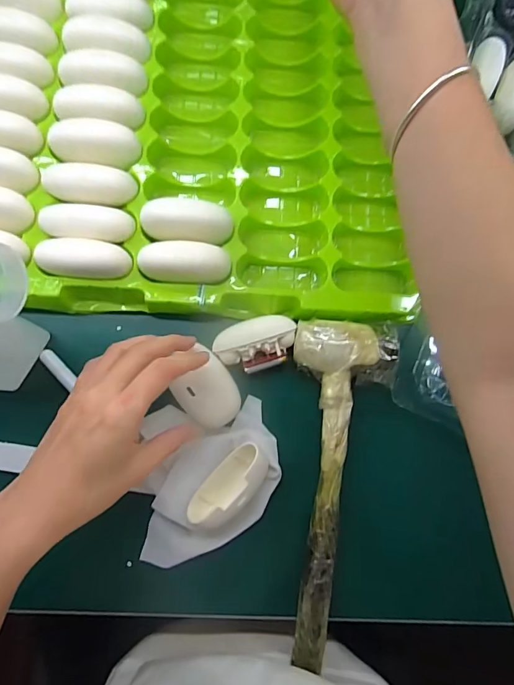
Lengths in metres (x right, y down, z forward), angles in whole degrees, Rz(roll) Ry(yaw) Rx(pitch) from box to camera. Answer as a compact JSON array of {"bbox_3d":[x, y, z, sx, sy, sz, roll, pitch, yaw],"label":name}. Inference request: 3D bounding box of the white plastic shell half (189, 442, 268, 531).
[{"bbox_3d":[-0.019,0.107,0.297,0.034,0.020,0.068,42,82,2],"label":"white plastic shell half"}]

